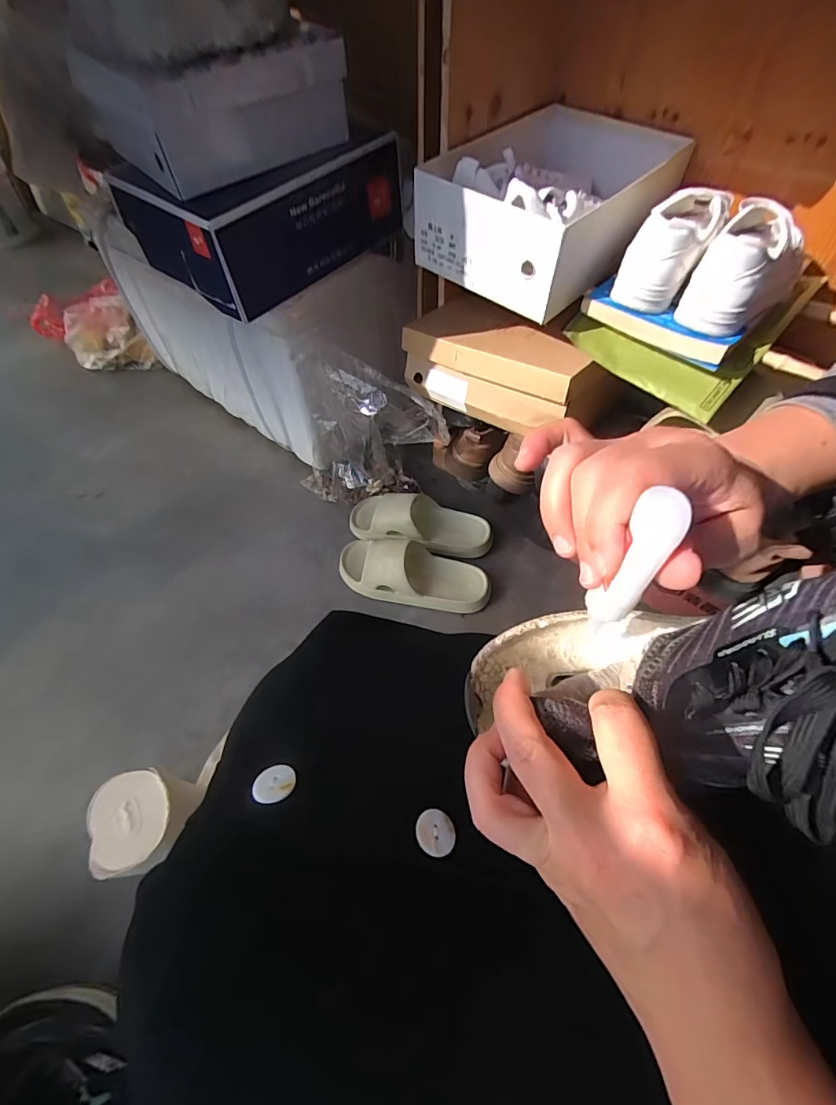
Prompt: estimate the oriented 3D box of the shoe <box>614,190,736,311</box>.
[{"bbox_3d":[0.273,-0.330,0.496,0.070,0.089,0.122,33,61,21],"label":"shoe"}]

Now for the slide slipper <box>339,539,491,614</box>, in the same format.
[{"bbox_3d":[-0.009,0.027,0.772,0.252,0.068,0.100,7,55,6],"label":"slide slipper"}]

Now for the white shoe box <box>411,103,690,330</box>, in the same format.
[{"bbox_3d":[0.174,-0.433,0.578,0.229,0.112,0.302,34,62,22],"label":"white shoe box"}]

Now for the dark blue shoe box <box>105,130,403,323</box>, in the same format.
[{"bbox_3d":[-0.202,-0.474,0.634,0.199,0.120,0.314,34,62,22],"label":"dark blue shoe box"}]

